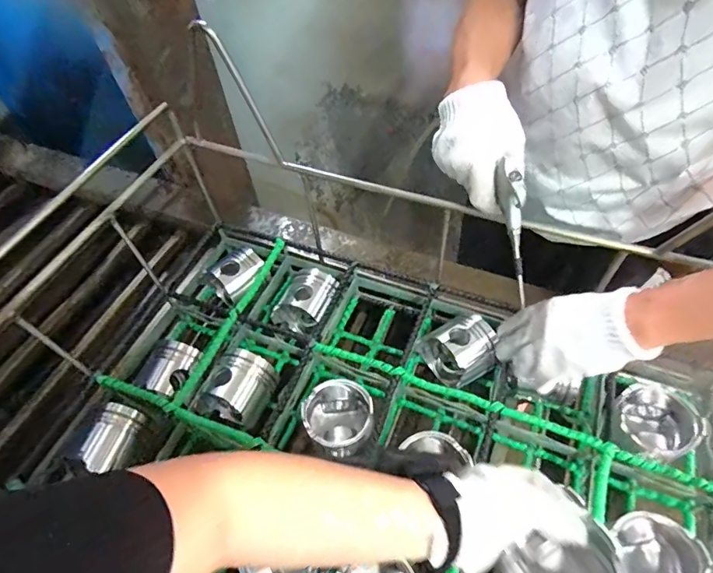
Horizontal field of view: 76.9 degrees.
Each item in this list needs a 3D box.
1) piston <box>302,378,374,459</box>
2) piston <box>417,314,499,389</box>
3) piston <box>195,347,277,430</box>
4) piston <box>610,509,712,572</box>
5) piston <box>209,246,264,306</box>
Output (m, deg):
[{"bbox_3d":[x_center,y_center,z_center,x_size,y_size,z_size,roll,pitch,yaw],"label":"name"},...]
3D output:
[{"bbox_3d":[-0.022,0.175,0.601,0.088,0.061,0.096,-2,53,3],"label":"piston"},{"bbox_3d":[0.156,0.099,0.662,0.094,0.081,0.089,-25,56,-14],"label":"piston"},{"bbox_3d":[-0.169,0.148,0.647,0.089,0.073,0.098,20,57,18],"label":"piston"},{"bbox_3d":[0.325,0.302,0.494,0.081,0.071,0.089,-2,53,3],"label":"piston"},{"bbox_3d":[-0.193,-0.014,0.755,0.082,0.072,0.079,-37,59,-21],"label":"piston"}]

